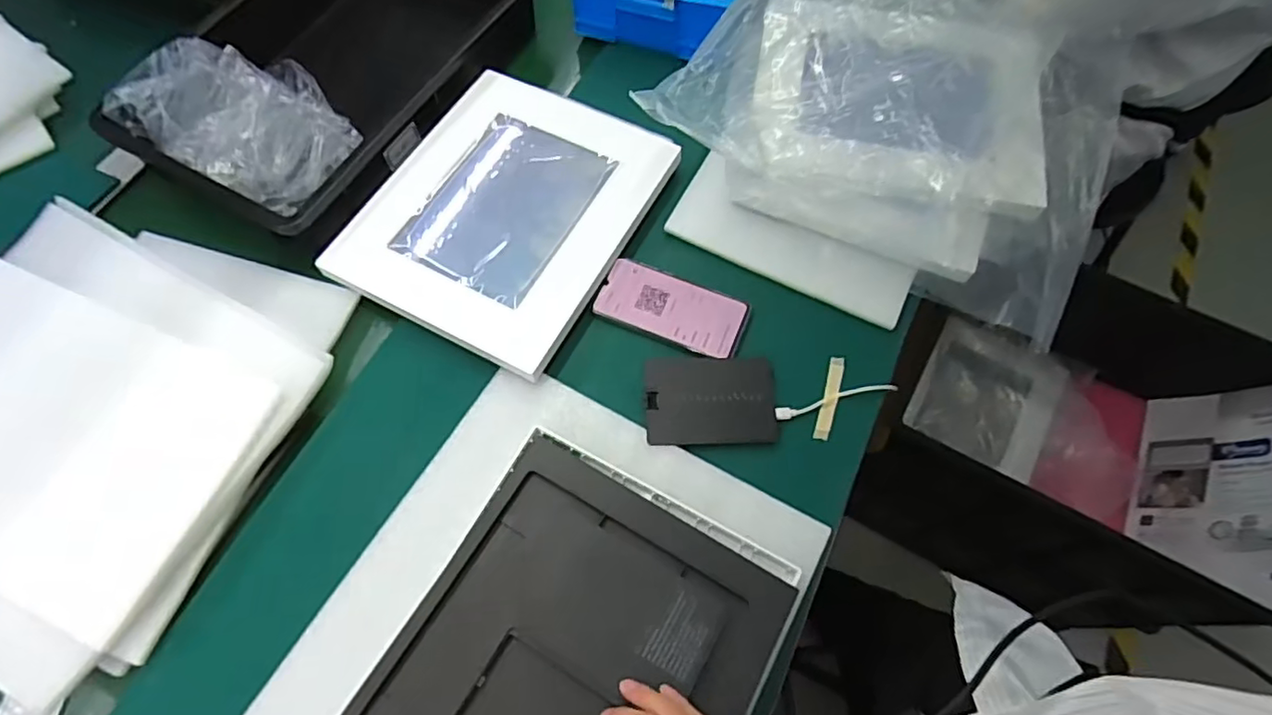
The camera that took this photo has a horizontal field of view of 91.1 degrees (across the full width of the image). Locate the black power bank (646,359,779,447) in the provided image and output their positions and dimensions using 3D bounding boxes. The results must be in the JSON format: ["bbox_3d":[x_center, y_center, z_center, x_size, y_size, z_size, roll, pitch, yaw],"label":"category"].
[{"bbox_3d":[0.069,0.039,0.574,0.119,0.012,0.084,-2,64,-1],"label":"black power bank"}]

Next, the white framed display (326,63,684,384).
[{"bbox_3d":[-0.130,-0.152,0.636,0.247,0.022,0.296,27,67,12],"label":"white framed display"}]

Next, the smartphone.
[{"bbox_3d":[0.036,-0.049,0.616,0.144,0.007,0.067,20,66,10],"label":"smartphone"}]

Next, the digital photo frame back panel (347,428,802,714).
[{"bbox_3d":[-0.052,0.240,0.460,0.247,0.019,0.309,27,67,12],"label":"digital photo frame back panel"}]

